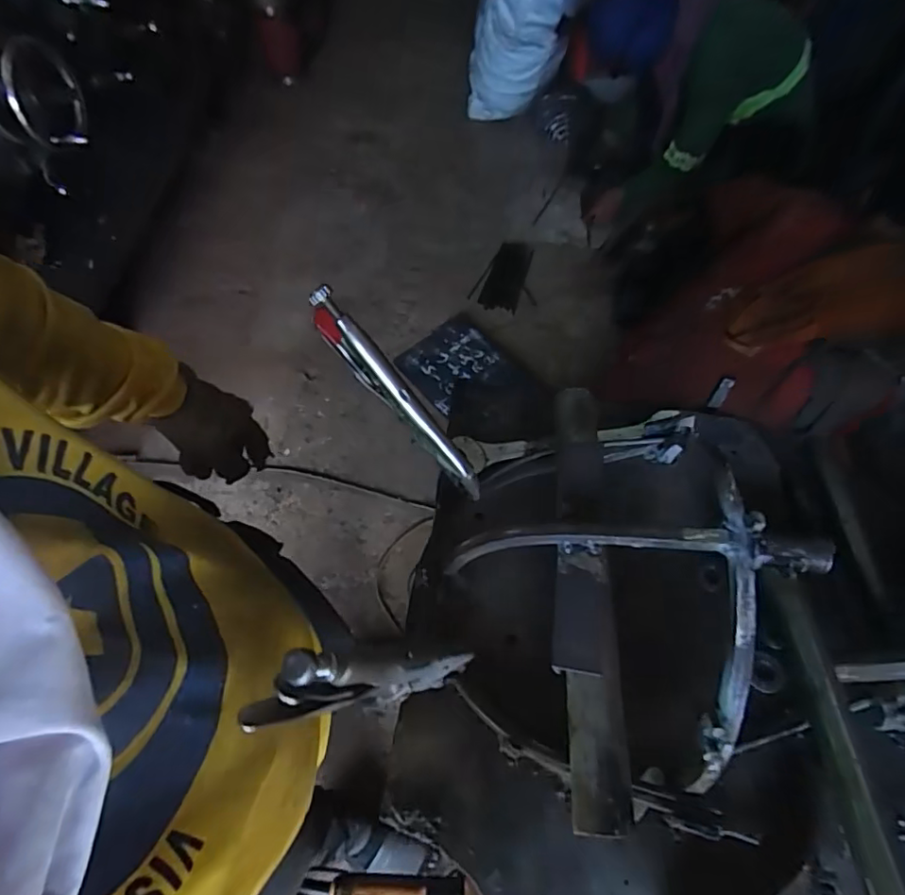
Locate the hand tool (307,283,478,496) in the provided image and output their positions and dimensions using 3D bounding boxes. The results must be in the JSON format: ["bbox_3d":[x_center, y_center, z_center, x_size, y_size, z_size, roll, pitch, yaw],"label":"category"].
[{"bbox_3d":[-0.037,-0.032,0.405,0.014,0.041,0.182,-48,110,-23],"label":"hand tool"}]

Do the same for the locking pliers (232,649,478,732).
[{"bbox_3d":[-0.039,0.119,0.286,0.047,0.163,0.013,-34,59,15],"label":"locking pliers"}]

